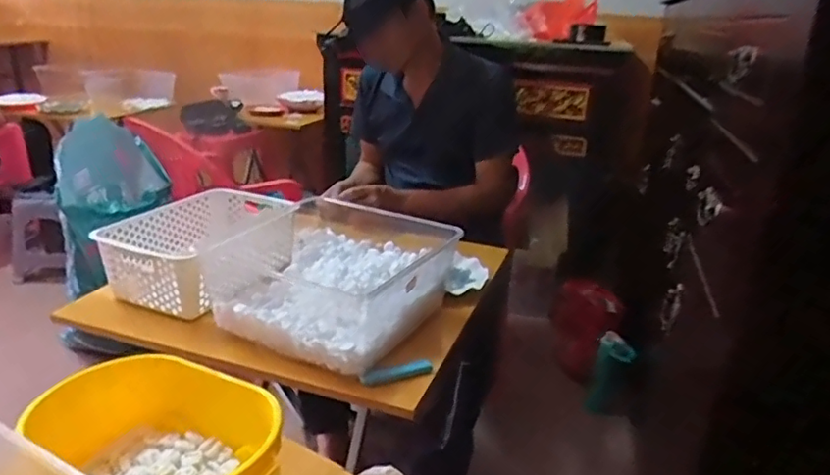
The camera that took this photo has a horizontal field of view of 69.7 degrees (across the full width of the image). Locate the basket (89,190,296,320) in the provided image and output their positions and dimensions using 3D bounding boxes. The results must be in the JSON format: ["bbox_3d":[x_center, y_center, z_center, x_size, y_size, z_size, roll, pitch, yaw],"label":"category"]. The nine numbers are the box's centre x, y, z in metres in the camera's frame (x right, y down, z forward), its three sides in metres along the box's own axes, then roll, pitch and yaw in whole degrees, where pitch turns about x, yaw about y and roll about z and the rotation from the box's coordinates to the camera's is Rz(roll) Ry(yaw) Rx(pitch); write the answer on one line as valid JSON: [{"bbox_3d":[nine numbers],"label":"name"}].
[{"bbox_3d":[-0.376,0.026,1.050,0.206,0.125,0.307,10,22,18],"label":"basket"}]

